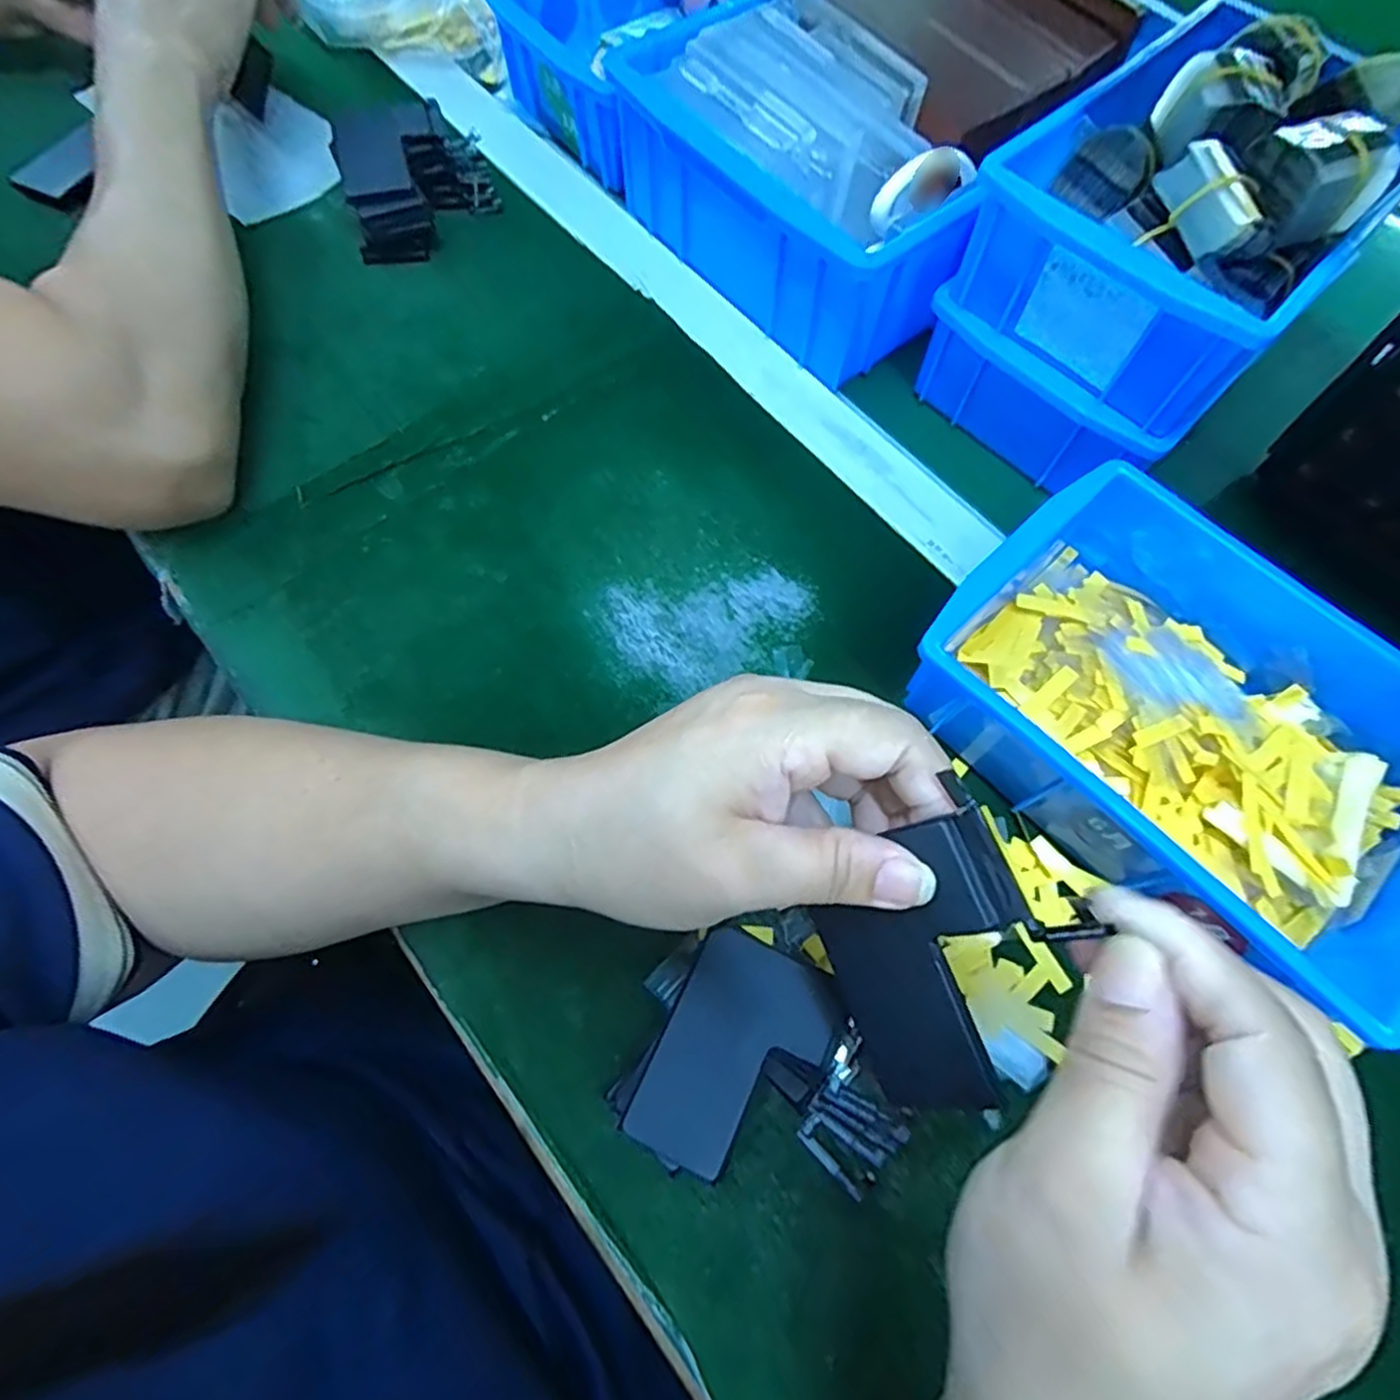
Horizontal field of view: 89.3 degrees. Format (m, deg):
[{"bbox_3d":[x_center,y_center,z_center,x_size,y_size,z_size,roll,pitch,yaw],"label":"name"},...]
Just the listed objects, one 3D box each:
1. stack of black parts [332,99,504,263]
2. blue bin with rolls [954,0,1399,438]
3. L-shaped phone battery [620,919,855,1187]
[{"bbox_3d":[-0.166,-0.307,0.422,0.082,0.041,0.084,-15,69,-8],"label":"stack of black parts"},{"bbox_3d":[0.222,-0.222,0.315,0.180,0.071,0.131,-41,75,-17],"label":"blue bin with rolls"},{"bbox_3d":[0.014,0.125,0.248,0.055,0.004,0.075,26,68,8],"label":"L-shaped phone battery"}]

